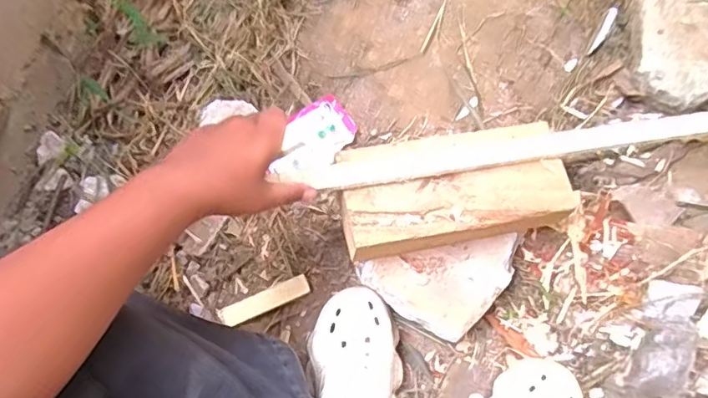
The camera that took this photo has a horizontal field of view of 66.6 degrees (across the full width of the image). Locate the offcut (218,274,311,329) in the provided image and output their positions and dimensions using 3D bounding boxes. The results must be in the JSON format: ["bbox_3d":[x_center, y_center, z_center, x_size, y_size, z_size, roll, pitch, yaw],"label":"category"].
[{"bbox_3d":[-0.113,0.131,0.689,0.116,0.007,0.026,-23,69,-11],"label":"offcut"}]

